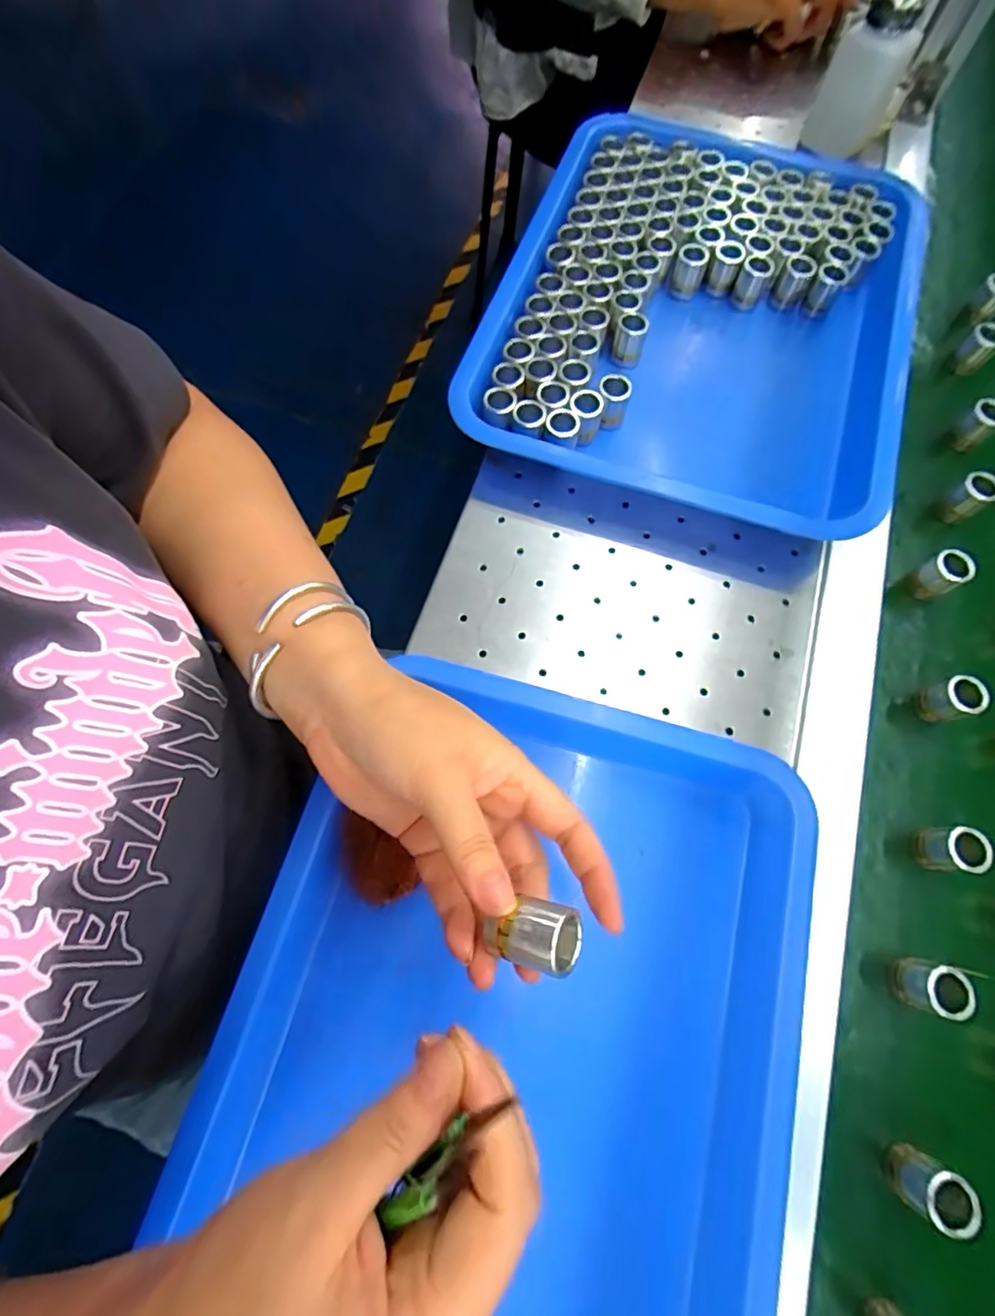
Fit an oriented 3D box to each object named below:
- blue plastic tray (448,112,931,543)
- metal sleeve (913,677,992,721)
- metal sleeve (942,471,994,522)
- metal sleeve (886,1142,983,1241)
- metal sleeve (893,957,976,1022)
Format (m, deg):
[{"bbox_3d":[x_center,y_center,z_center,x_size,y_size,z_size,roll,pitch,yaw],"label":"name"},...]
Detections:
[{"bbox_3d":[0.160,-0.269,0.436,0.296,0.046,0.364,19,71,5],"label":"blue plastic tray"},{"bbox_3d":[0.276,0.026,0.343,0.020,0.035,0.022,1,70,-2],"label":"metal sleeve"},{"bbox_3d":[0.329,-0.111,0.394,0.022,0.037,0.022,1,70,-2],"label":"metal sleeve"},{"bbox_3d":[0.202,0.248,0.263,0.020,0.037,0.023,26,71,7],"label":"metal sleeve"},{"bbox_3d":[0.224,0.171,0.293,0.020,0.038,0.023,11,70,2],"label":"metal sleeve"}]

